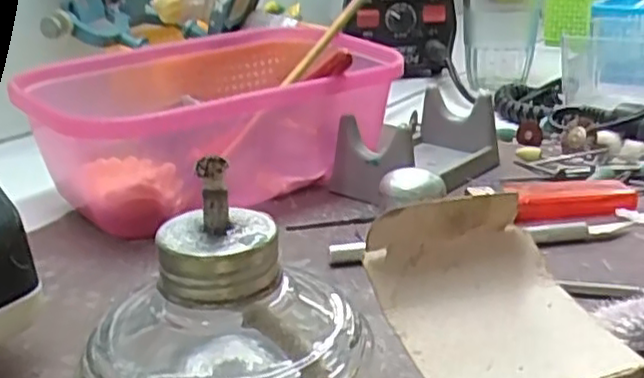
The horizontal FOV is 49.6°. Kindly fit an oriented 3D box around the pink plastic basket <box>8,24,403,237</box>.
[{"bbox_3d":[-0.048,-0.039,0.381,0.179,0.069,0.120,-16,25,-34],"label":"pink plastic basket"}]

